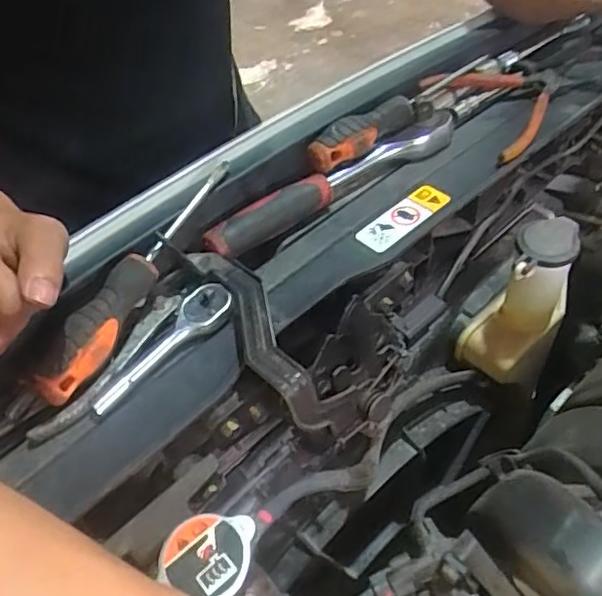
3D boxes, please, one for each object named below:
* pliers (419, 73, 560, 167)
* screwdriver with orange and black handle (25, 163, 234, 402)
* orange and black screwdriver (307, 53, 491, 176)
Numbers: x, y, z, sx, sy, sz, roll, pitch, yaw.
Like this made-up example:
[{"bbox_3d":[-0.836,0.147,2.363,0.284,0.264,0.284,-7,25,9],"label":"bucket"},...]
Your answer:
[{"bbox_3d":[0.171,-0.161,0.511,0.115,0.028,0.100,-28,55,-18],"label":"pliers"},{"bbox_3d":[-0.103,-0.015,0.400,0.027,0.029,0.192,19,55,21],"label":"screwdriver with orange and black handle"},{"bbox_3d":[0.082,-0.146,0.496,0.190,0.033,0.025,-34,55,-20],"label":"orange and black screwdriver"}]

